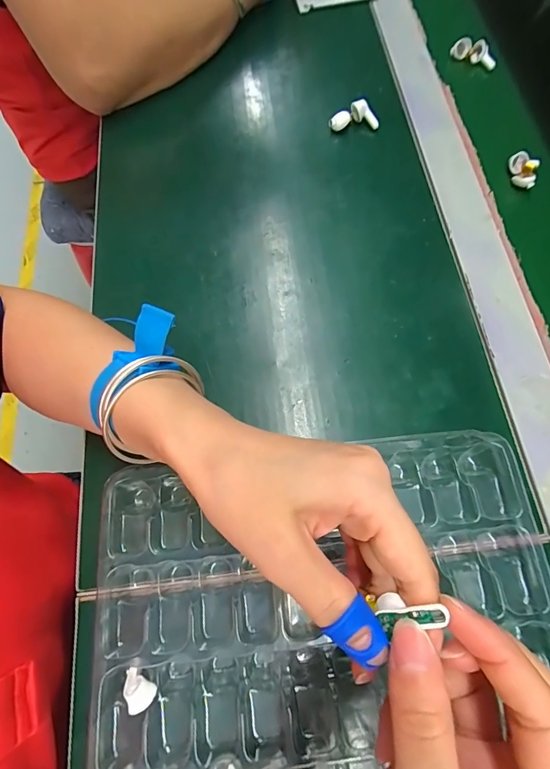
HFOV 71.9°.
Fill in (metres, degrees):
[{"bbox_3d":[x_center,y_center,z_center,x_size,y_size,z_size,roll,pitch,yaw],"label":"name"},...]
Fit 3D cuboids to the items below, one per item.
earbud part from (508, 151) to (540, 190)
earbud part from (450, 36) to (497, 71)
[{"bbox_3d":[0.225,-0.196,0.343,0.025,0.015,0.028,20,73,9],"label":"earbud part"},{"bbox_3d":[0.211,-0.351,0.400,0.048,0.016,0.012,31,75,12],"label":"earbud part"}]

